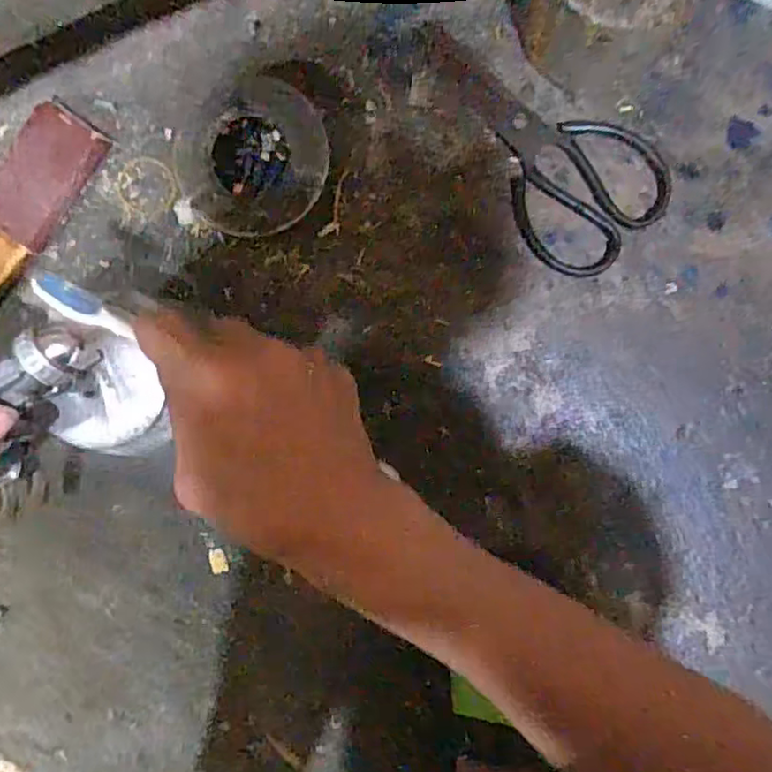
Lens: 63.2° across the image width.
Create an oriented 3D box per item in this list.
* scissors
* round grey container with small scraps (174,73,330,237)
[{"bbox_3d":[0.102,-0.173,0.449,0.201,0.005,0.102,42,95,2],"label":"scissors"},{"bbox_3d":[-0.093,-0.167,0.449,0.104,0.032,0.117,-5,92,5],"label":"round grey container with small scraps"}]

